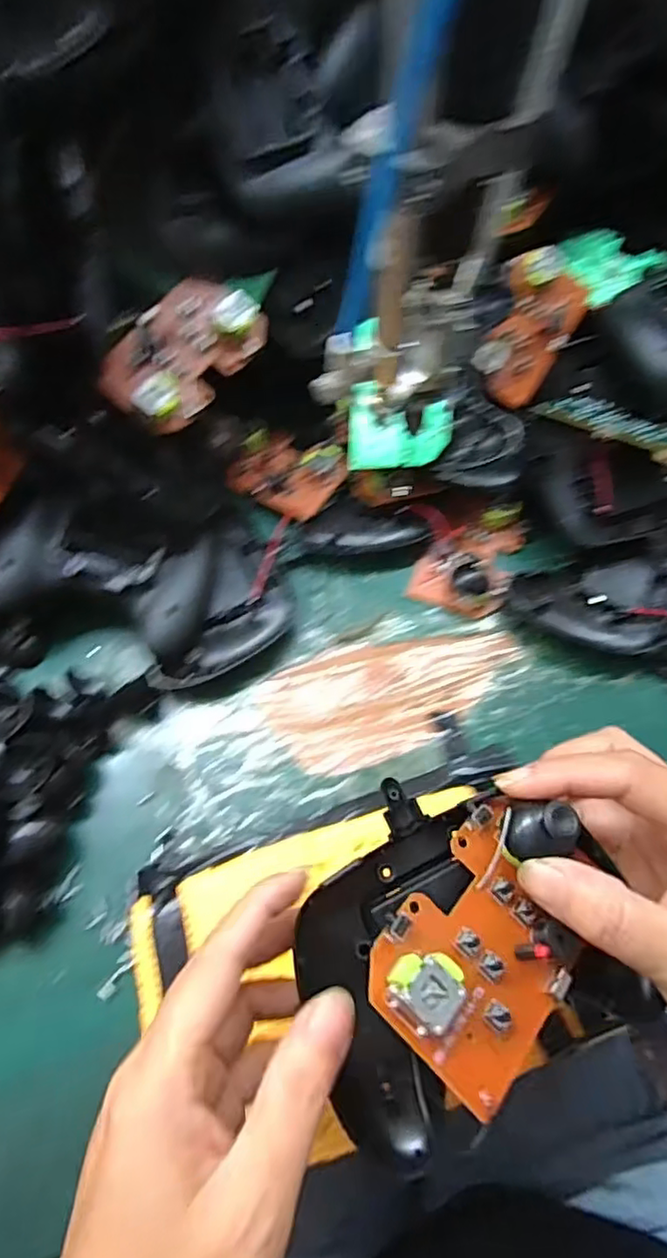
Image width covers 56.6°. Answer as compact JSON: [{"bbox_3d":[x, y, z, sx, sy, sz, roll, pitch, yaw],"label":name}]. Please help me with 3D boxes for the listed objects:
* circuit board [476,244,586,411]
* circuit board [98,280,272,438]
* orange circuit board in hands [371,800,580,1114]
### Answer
[{"bbox_3d":[0.127,-0.193,0.399,0.052,0.014,0.092,27,96,-13],"label":"circuit board"},{"bbox_3d":[-0.085,-0.155,0.352,0.053,0.025,0.092,34,67,16],"label":"circuit board"},{"bbox_3d":[0.054,0.099,0.202,0.055,0.024,0.084,41,73,12],"label":"orange circuit board in hands"}]

